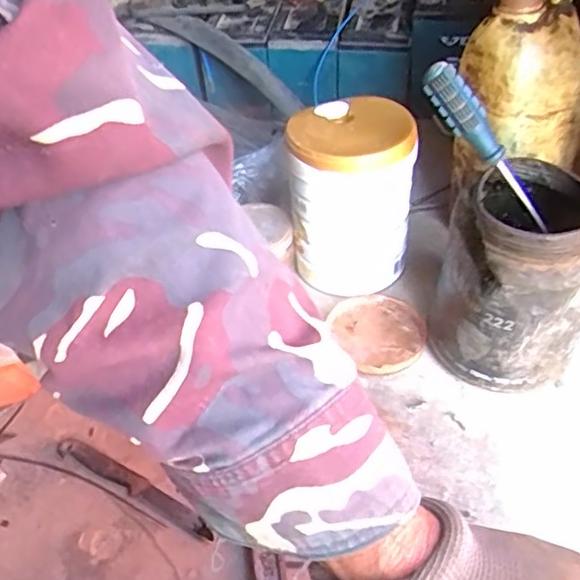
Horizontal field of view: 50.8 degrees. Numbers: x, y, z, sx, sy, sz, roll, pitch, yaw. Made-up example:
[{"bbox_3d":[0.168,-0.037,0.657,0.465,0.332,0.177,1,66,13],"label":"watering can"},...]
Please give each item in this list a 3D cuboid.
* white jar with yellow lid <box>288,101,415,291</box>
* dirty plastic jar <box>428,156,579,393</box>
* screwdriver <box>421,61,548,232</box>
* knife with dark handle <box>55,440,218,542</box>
[{"bbox_3d":[0.067,-0.098,0.653,0.117,0.172,0.115,-3,45,3],"label":"white jar with yellow lid"},{"bbox_3d":[0.204,-0.011,0.553,0.129,0.176,0.140,-3,45,3],"label":"dirty plastic jar"},{"bbox_3d":[0.172,-0.120,0.522,0.028,0.175,0.028,-24,29,43],"label":"screwdriver"},{"bbox_3d":[-0.136,0.169,0.530,0.171,0.008,0.020,20,51,24],"label":"knife with dark handle"}]

